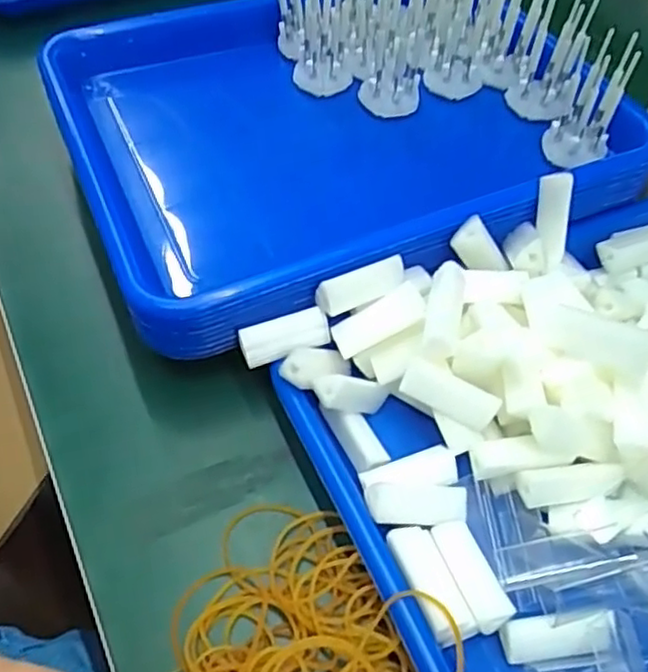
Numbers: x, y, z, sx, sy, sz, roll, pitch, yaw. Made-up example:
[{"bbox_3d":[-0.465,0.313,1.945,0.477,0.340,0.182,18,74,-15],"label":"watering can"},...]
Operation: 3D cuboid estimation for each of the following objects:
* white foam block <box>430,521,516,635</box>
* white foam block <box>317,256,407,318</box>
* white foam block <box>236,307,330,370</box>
[{"bbox_3d":[0.064,0.103,0.292,0.017,0.011,0.047,-15,57,-14],"label":"white foam block"},{"bbox_3d":[0.020,-0.025,0.338,0.046,0.013,0.014,-19,58,-17],"label":"white foam block"},{"bbox_3d":[-0.020,0.001,0.341,0.045,0.015,0.017,-15,57,-14],"label":"white foam block"}]

